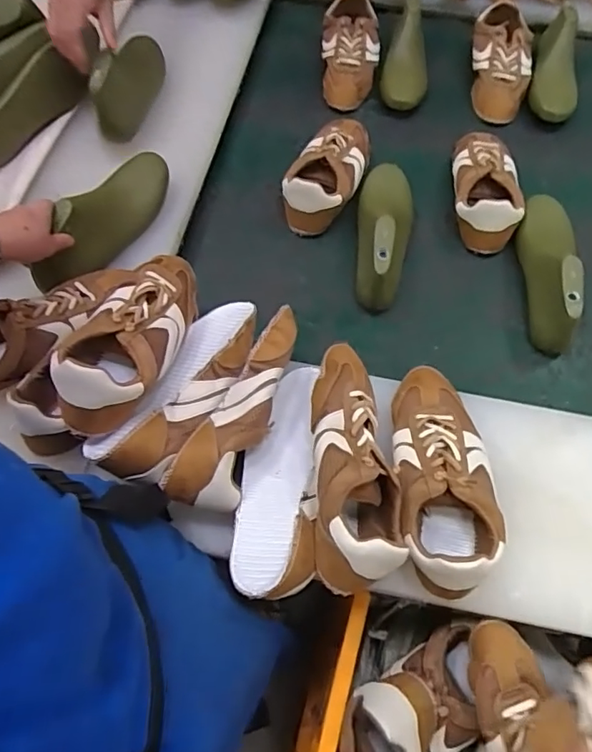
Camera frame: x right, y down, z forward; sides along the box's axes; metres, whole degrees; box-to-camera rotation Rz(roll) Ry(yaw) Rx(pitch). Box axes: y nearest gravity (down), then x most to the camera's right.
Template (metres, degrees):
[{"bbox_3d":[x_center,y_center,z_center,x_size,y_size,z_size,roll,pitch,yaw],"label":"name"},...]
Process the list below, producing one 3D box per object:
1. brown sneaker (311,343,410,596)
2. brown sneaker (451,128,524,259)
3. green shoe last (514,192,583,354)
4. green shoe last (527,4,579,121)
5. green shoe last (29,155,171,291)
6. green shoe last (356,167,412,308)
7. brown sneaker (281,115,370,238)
[{"bbox_3d":[0.063,0.095,0.542,0.093,0.082,0.237,0,65,-1],"label":"brown sneaker"},{"bbox_3d":[0.298,-0.303,0.828,0.105,0.071,0.232,8,65,3],"label":"brown sneaker"},{"bbox_3d":[0.343,-0.157,0.739,0.071,0.118,0.237,5,65,2],"label":"green shoe last"},{"bbox_3d":[0.475,-0.569,0.955,0.090,0.074,0.252,16,65,7],"label":"green shoe last"},{"bbox_3d":[-0.252,-0.213,0.705,0.068,0.079,0.249,27,67,12],"label":"green shoe last"},{"bbox_3d":[0.121,-0.220,0.774,0.070,0.096,0.248,8,65,3],"label":"green shoe last"},{"bbox_3d":[0.058,-0.327,0.832,0.095,0.069,0.236,25,67,11],"label":"brown sneaker"}]

